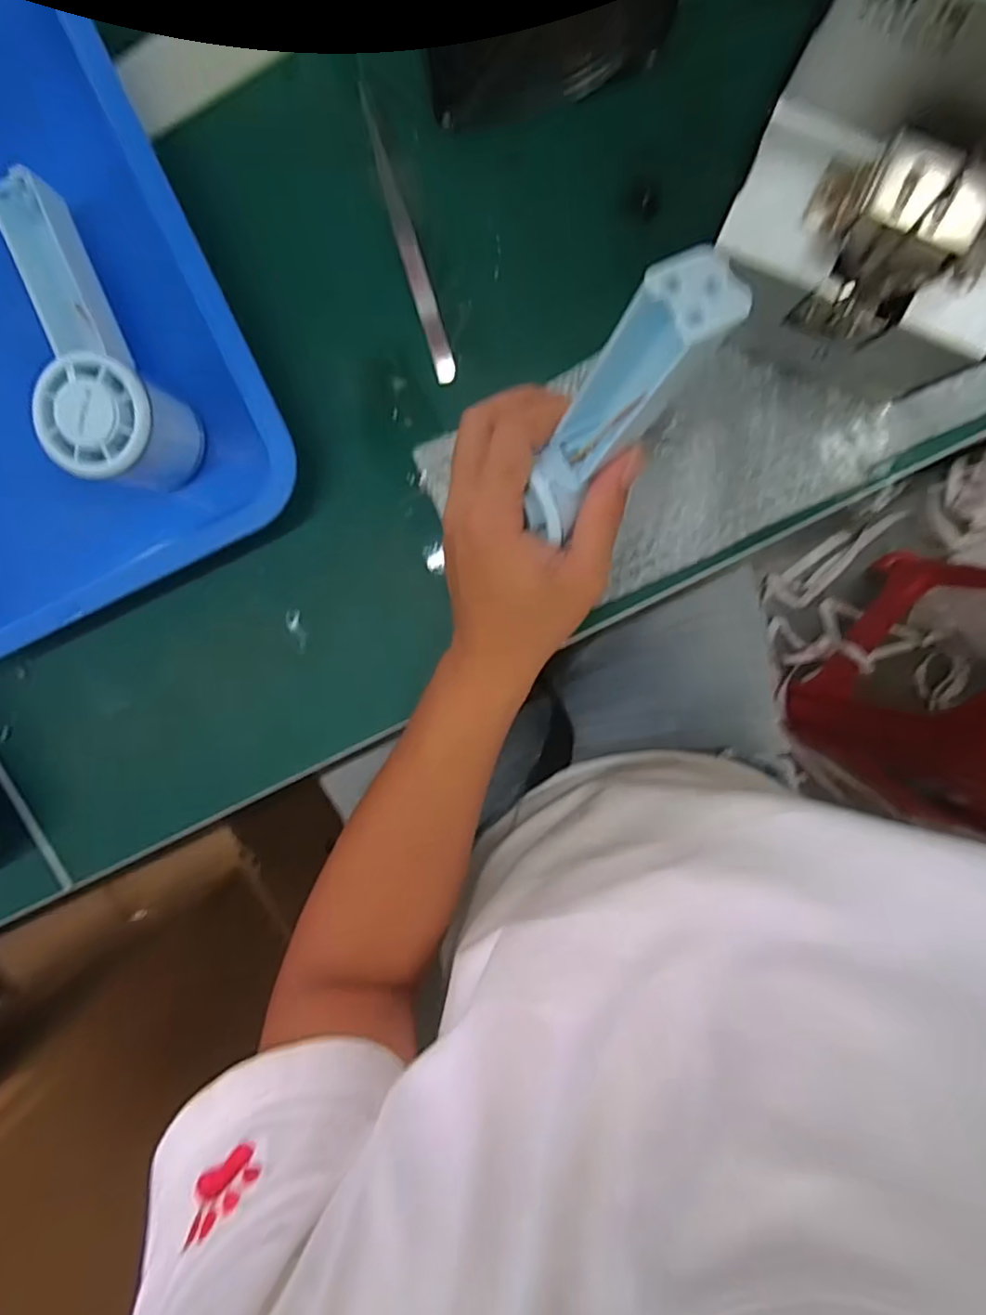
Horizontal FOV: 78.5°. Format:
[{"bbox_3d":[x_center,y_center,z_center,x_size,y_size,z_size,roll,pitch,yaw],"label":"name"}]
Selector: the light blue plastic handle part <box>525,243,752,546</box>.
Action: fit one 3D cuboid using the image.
[{"bbox_3d":[0.046,-0.094,0.237,0.031,0.116,0.035,38,64,-2],"label":"light blue plastic handle part"}]

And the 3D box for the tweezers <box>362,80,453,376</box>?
[{"bbox_3d":[-0.045,-0.221,0.321,0.011,0.004,0.143,-16,100,3],"label":"tweezers"}]

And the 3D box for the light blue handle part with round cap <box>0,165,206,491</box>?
[{"bbox_3d":[-0.209,-0.162,0.308,0.058,0.055,0.157,-24,94,6],"label":"light blue handle part with round cap"}]

